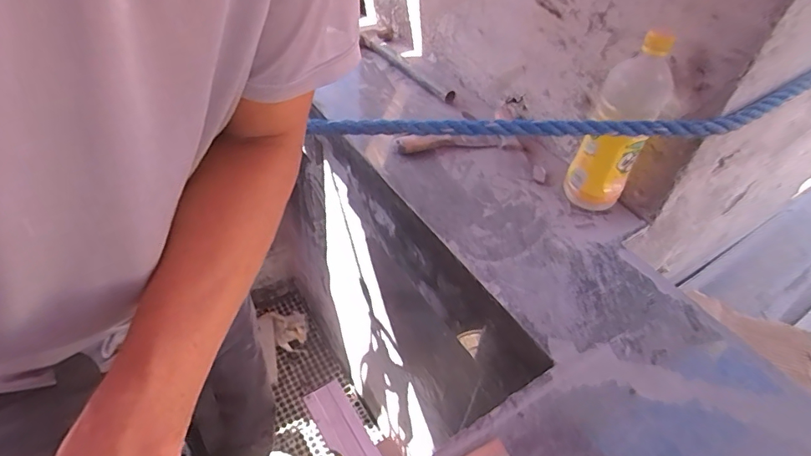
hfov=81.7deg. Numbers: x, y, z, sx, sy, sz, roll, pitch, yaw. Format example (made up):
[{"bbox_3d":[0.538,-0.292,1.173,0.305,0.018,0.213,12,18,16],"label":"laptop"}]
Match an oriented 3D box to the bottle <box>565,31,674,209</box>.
[{"bbox_3d":[0.289,-0.131,0.645,0.074,0.247,0.079,-19,50,-24],"label":"bottle"}]

